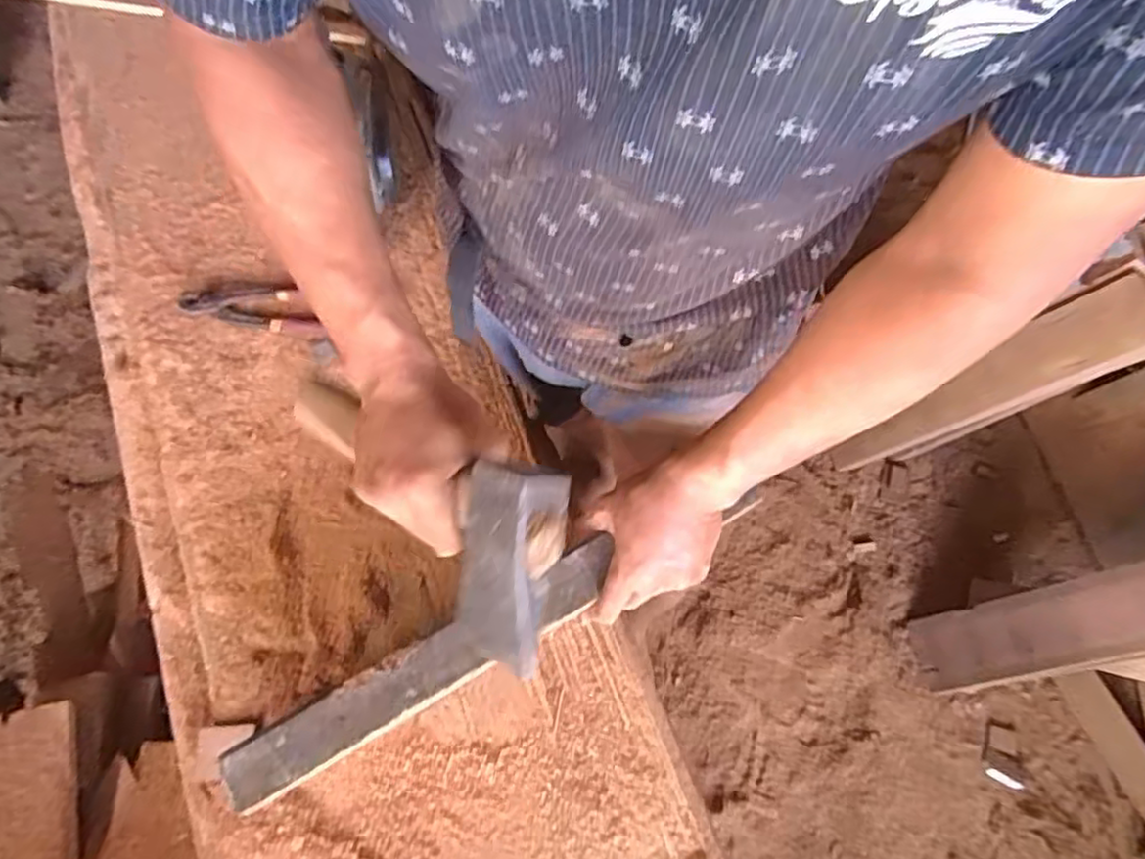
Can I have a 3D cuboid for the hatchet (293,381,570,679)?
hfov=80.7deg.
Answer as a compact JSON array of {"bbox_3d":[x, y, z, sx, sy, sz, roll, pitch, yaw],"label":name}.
[{"bbox_3d":[-0.123,0.047,0.484,0.031,0.348,0.115,-7,105,-37],"label":"hatchet"}]

